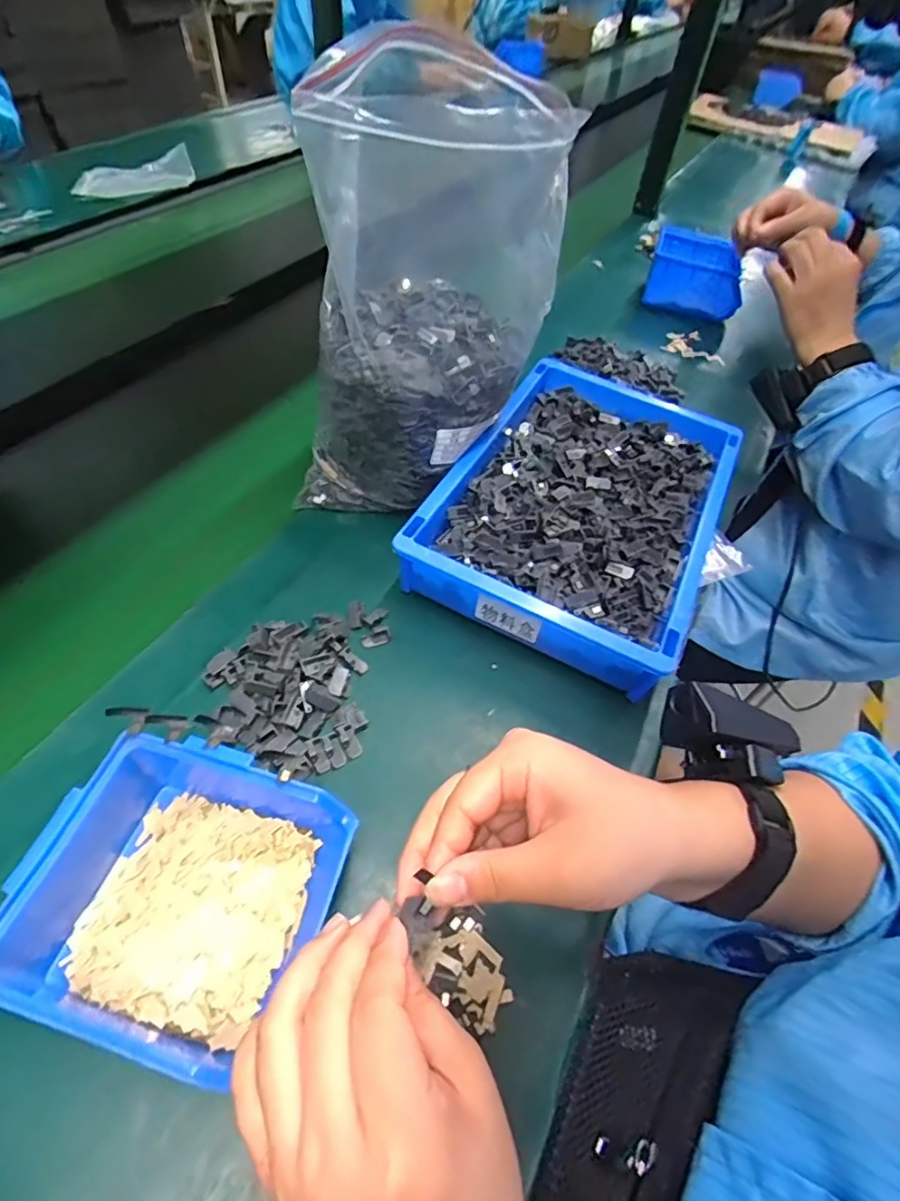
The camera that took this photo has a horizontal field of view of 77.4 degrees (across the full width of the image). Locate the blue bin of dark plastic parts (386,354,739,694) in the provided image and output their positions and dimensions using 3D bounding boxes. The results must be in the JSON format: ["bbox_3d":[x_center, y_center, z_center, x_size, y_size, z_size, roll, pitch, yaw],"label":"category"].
[{"bbox_3d":[0.117,-0.084,0.492,0.206,0.064,0.310,24,54,13],"label":"blue bin of dark plastic parts"}]

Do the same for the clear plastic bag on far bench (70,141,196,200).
[{"bbox_3d":[-0.544,-0.734,0.976,0.205,0.015,0.099,-9,67,1],"label":"clear plastic bag on far bench"}]

